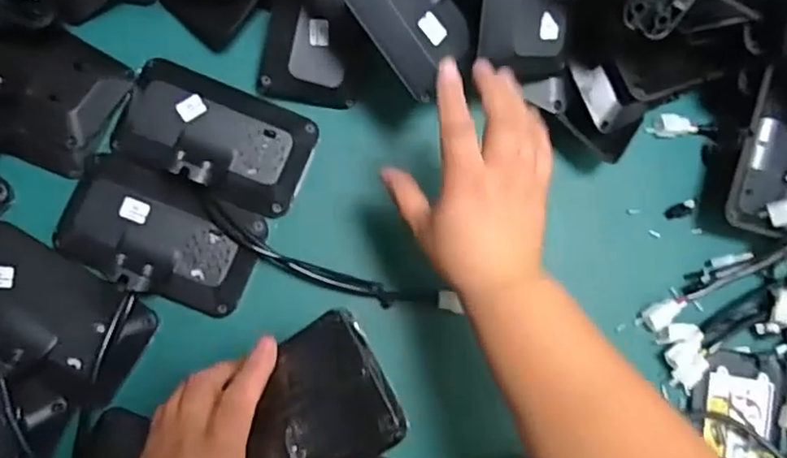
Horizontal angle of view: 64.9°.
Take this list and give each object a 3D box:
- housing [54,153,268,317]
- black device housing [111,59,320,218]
[{"bbox_3d":[-0.191,0.003,0.499,0.157,0.048,0.090,23,83,-2],"label":"housing"},{"bbox_3d":[-0.150,-0.079,0.514,0.159,0.040,0.093,23,83,-2],"label":"black device housing"}]

